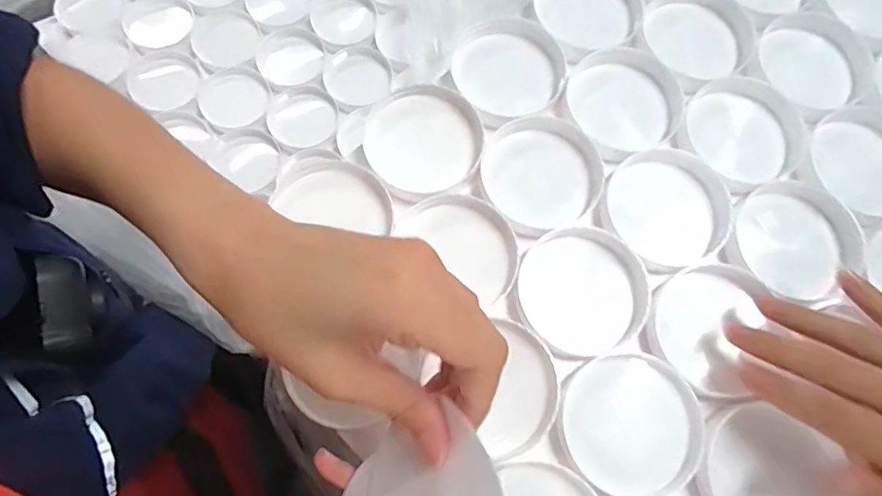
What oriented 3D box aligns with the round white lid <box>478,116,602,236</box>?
[{"bbox_3d":[0.066,-0.048,0.349,0.073,0.018,0.075,1,73,-2],"label":"round white lid"}]

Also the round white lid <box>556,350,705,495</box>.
[{"bbox_3d":[0.105,0.098,0.299,0.075,0.012,0.073,-42,78,-13],"label":"round white lid"}]

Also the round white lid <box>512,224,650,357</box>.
[{"bbox_3d":[0.085,0.025,0.326,0.076,0.014,0.075,1,73,-2],"label":"round white lid"}]

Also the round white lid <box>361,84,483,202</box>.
[{"bbox_3d":[-0.012,-0.069,0.352,0.074,0.020,0.079,1,73,-2],"label":"round white lid"}]

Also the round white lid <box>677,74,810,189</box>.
[{"bbox_3d":[0.202,-0.079,0.359,0.073,0.011,0.073,1,73,-2],"label":"round white lid"}]

